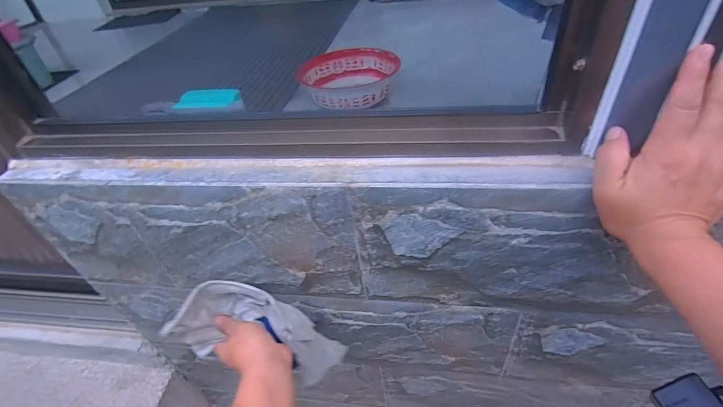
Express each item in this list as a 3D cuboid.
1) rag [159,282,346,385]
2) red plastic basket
[{"bbox_3d":[-0.122,0.180,0.496,0.245,0.107,0.069,29,36,-21],"label":"rag"},{"bbox_3d":[-0.045,-0.456,1.318,0.323,0.100,0.348,-4,40,4],"label":"red plastic basket"}]

